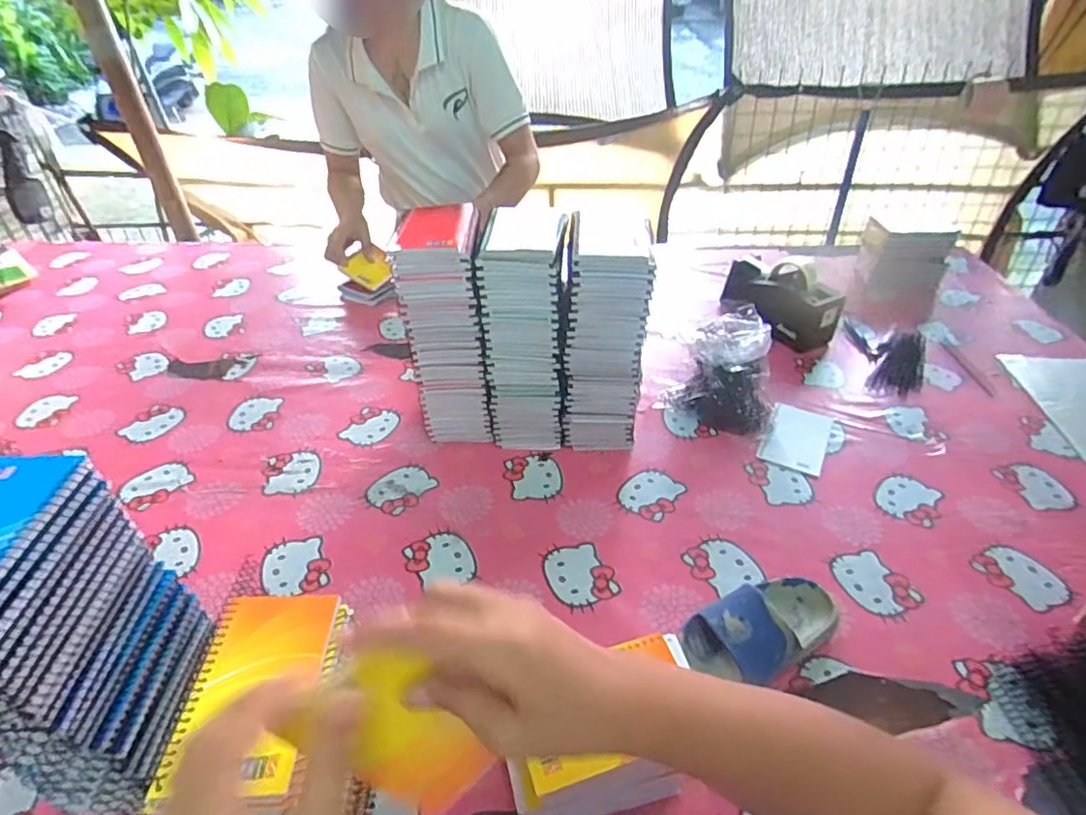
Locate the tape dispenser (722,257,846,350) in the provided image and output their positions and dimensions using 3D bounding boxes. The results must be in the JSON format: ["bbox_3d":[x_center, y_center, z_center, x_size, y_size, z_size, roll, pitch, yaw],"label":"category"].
[{"bbox_3d":[0.406,-0.193,1.009,0.097,0.101,0.208,-23,44,-25],"label":"tape dispenser"}]

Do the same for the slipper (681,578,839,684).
[{"bbox_3d":[0.216,0.208,0.564,0.160,0.055,0.082,-20,43,-23],"label":"slipper"}]

